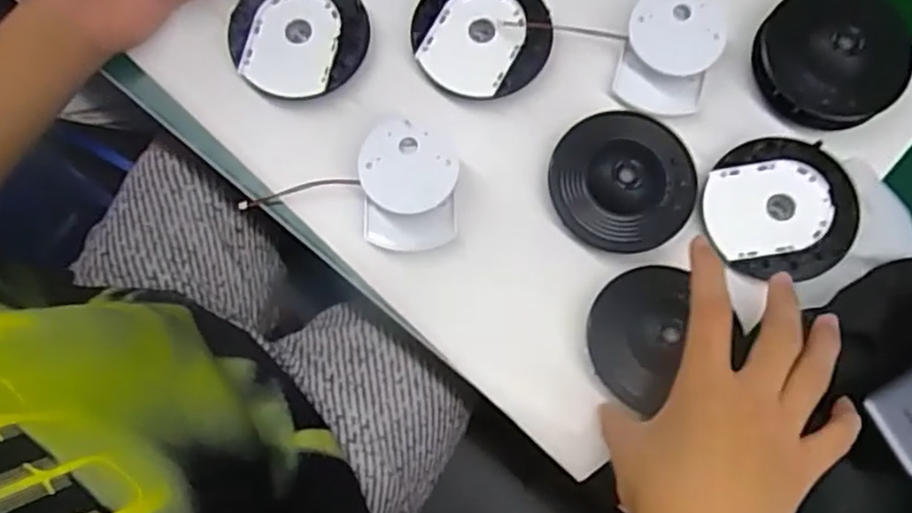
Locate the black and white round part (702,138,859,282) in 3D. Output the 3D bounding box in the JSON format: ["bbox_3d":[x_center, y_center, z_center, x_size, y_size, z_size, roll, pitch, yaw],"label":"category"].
[{"bbox_3d":[0.213,-0.032,0.453,0.095,0.012,0.091,3,77,1],"label":"black and white round part"}]

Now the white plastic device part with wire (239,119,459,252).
[{"bbox_3d":[-0.068,-0.040,0.456,0.139,0.035,0.080,-9,79,-2],"label":"white plastic device part with wire"}]

